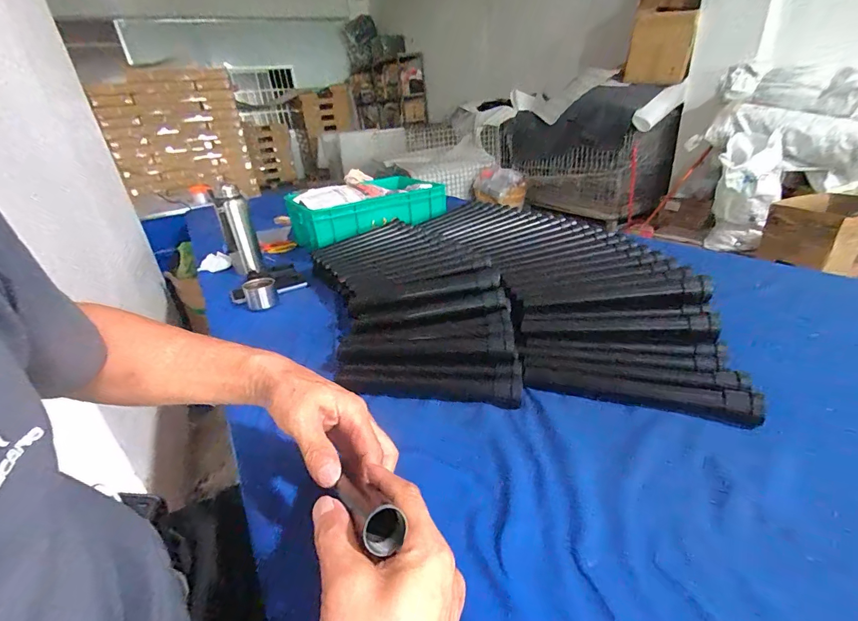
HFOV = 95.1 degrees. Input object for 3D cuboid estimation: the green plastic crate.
[{"bbox_3d":[-0.191,-0.301,1.165,0.401,0.141,0.292,-20,29,-26],"label":"green plastic crate"}]

